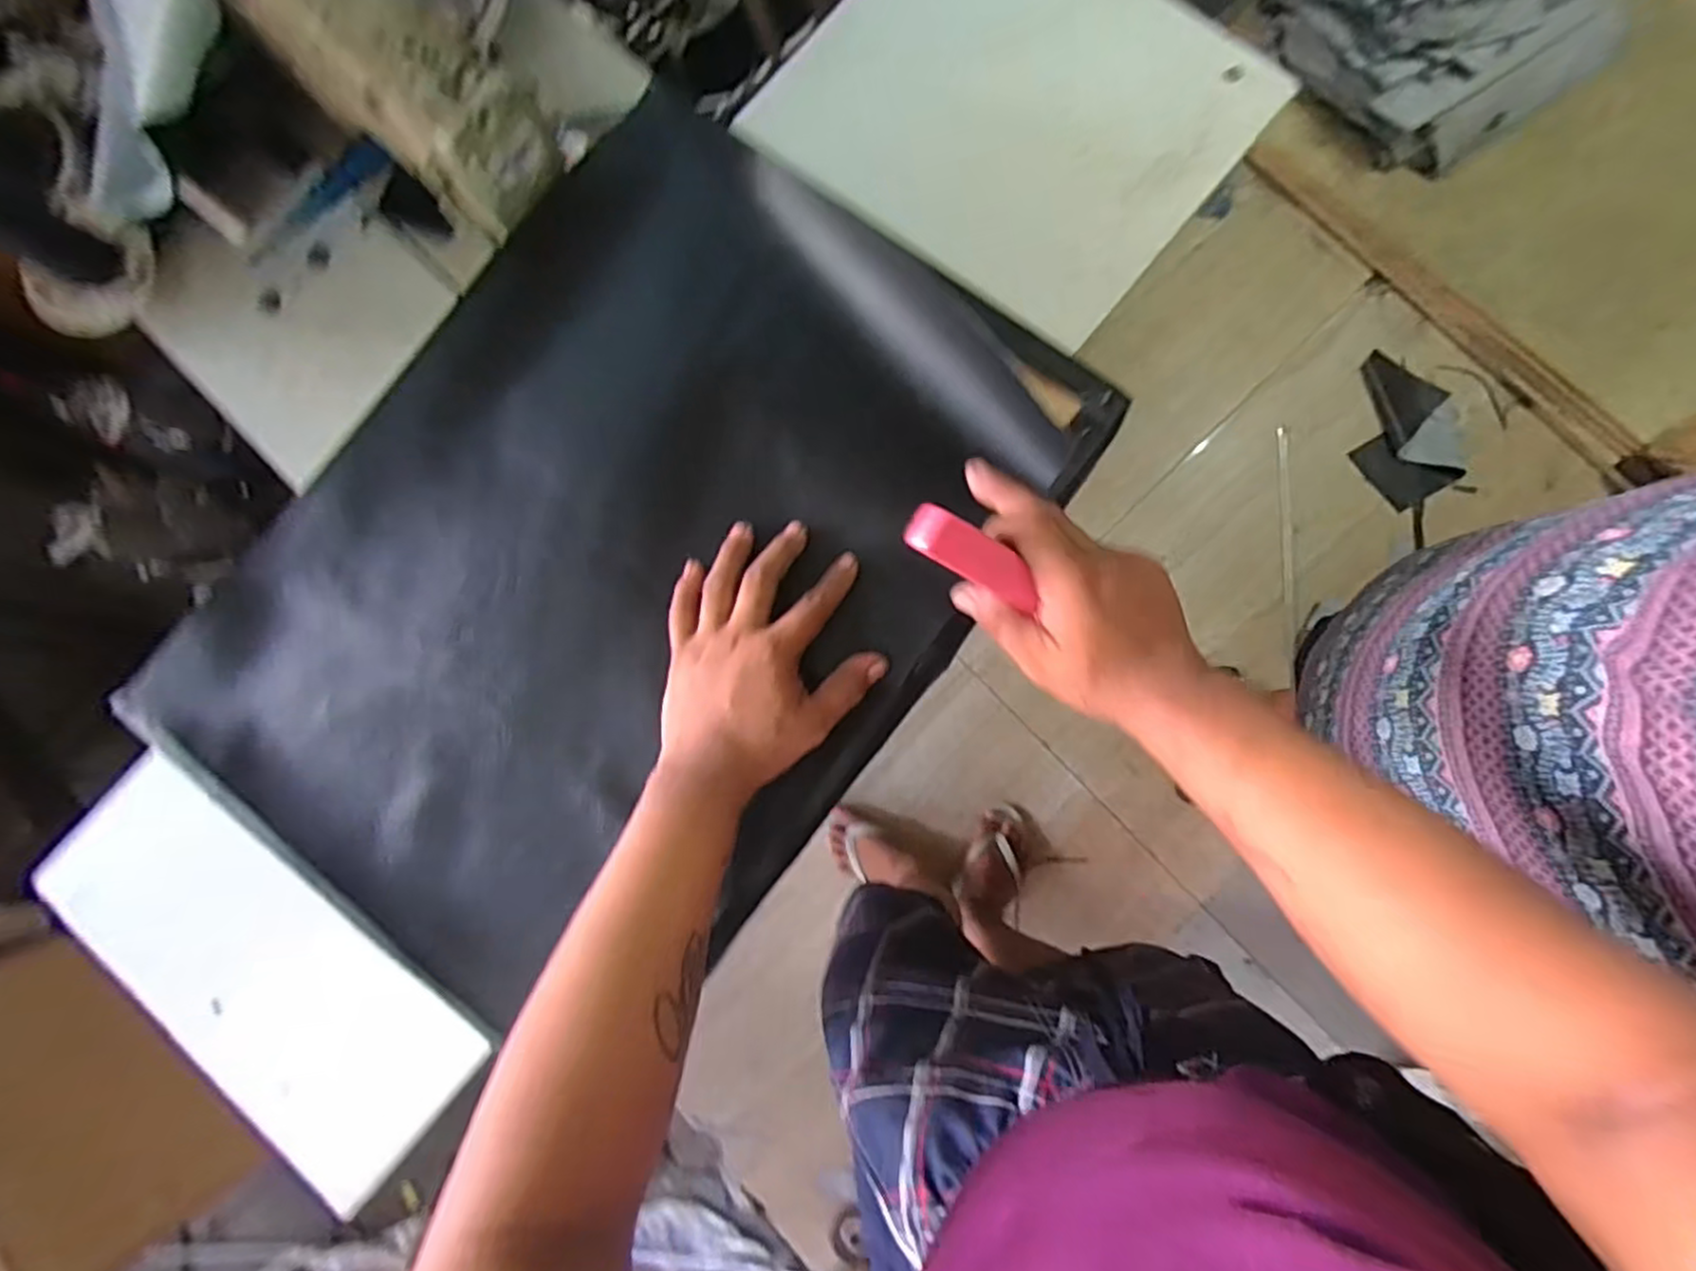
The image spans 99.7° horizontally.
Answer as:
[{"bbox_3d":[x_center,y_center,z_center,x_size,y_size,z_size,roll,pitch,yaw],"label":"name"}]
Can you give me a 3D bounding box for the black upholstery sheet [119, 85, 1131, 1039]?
[{"bbox_3d":[-0.158,-0.055,0.504,0.429,0.036,0.608,39,87,6],"label":"black upholstery sheet"}]

